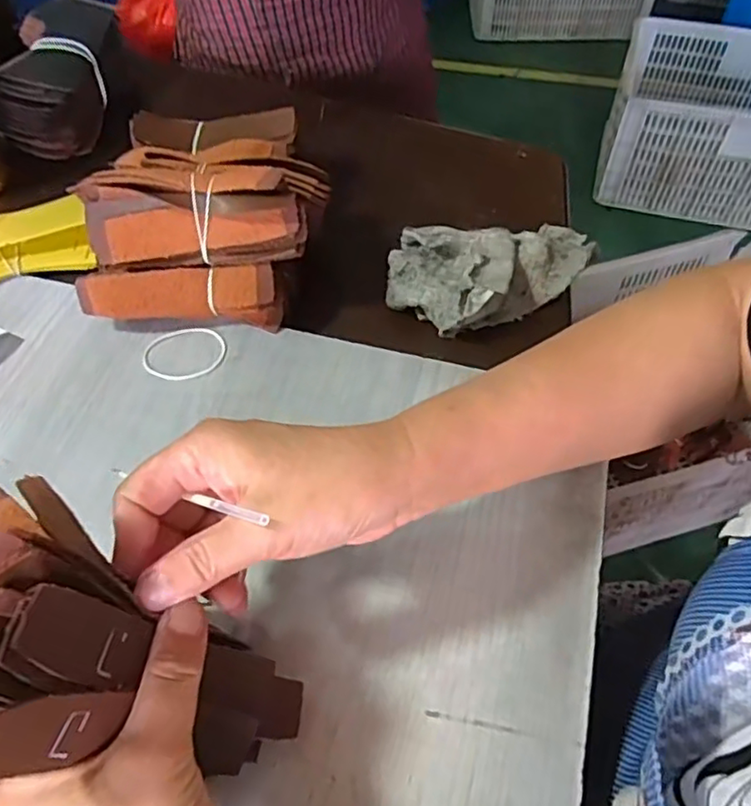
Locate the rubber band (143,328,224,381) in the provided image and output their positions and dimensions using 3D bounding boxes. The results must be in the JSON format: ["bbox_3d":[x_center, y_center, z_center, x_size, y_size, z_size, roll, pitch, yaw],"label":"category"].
[{"bbox_3d":[-0.131,-0.035,0.430,0.056,0.004,0.046,-14,56,-8],"label":"rubber band"}]

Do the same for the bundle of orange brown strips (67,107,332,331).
[{"bbox_3d":[-0.117,-0.155,0.459,0.158,0.093,0.198,-1,55,2],"label":"bundle of orange brown strips"}]

